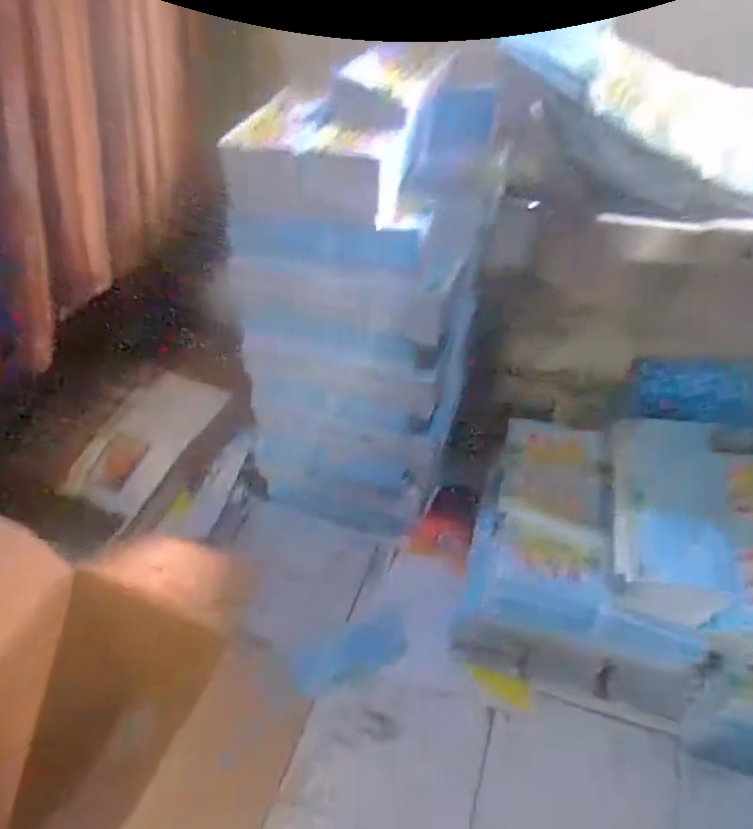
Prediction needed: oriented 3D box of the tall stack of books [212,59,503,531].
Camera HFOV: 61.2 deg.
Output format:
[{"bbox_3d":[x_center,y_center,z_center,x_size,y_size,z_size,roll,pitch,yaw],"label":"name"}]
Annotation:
[{"bbox_3d":[-0.027,-0.157,1.171,0.345,0.740,0.324,18,44,18],"label":"tall stack of books"}]

